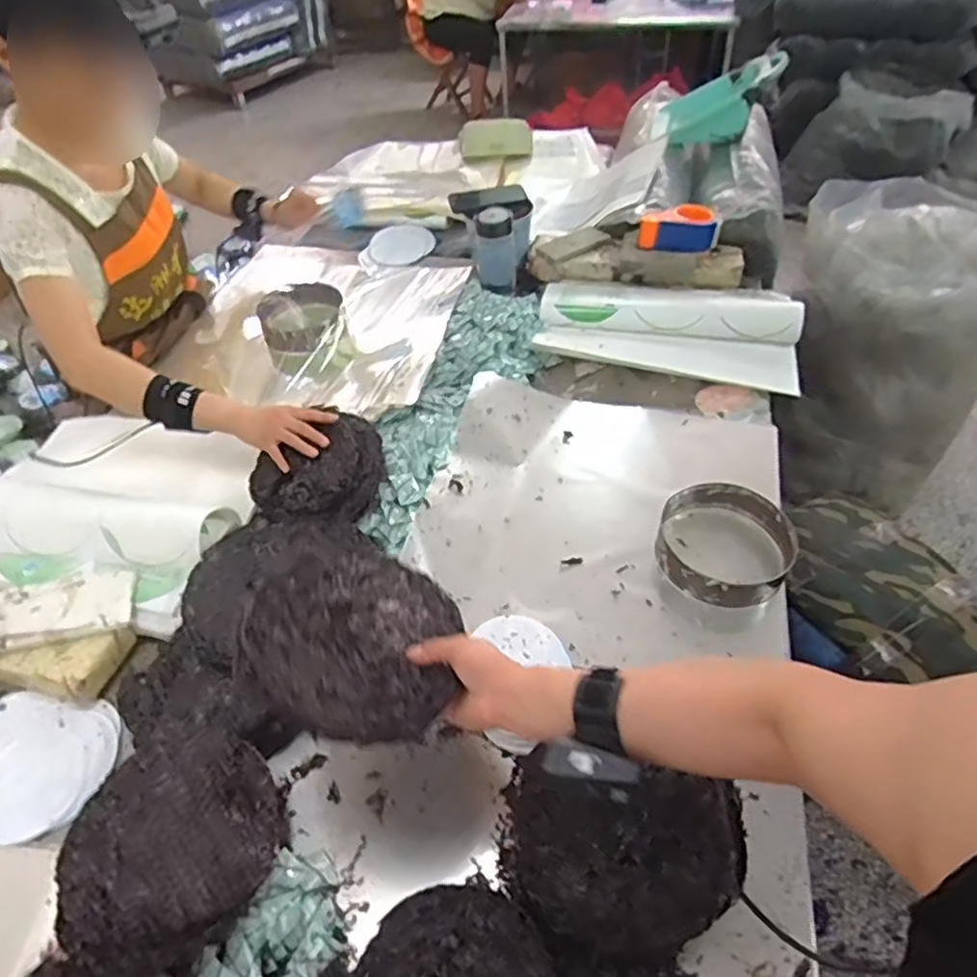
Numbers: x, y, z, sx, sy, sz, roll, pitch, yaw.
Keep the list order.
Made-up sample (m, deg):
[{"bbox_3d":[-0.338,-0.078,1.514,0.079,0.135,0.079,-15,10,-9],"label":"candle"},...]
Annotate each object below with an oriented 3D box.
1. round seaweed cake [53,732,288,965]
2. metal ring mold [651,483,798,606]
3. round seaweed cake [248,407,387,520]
[{"bbox_3d":[-0.318,0.346,0.654,0.200,0.043,0.195,-2,47,2],"label":"round seaweed cake"},{"bbox_3d":[0.321,0.079,0.913,0.180,0.066,0.180,-2,47,2],"label":"metal ring mold"},{"bbox_3d":[-0.245,-0.029,0.993,0.172,0.072,0.181,-2,47,2],"label":"round seaweed cake"}]

